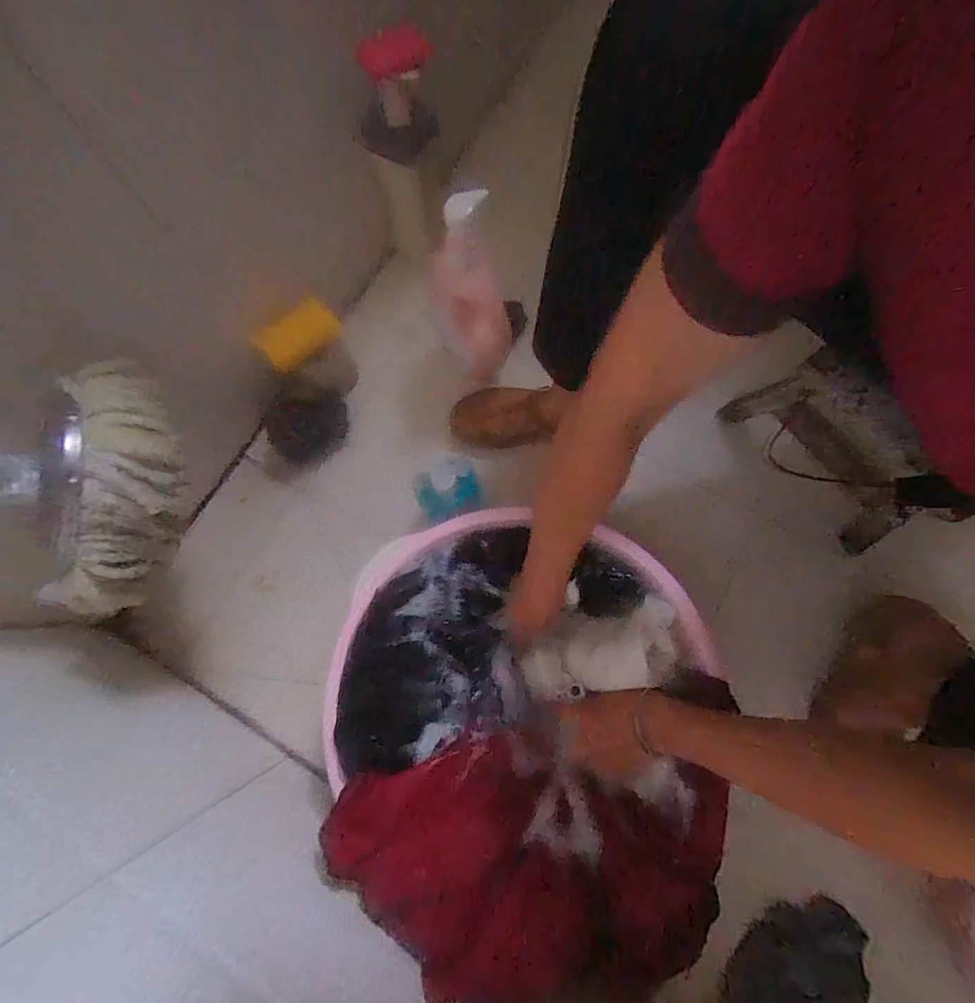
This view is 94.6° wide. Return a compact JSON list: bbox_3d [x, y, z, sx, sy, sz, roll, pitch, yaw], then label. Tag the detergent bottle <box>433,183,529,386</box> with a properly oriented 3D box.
[{"bbox_3d":[-0.009,-0.245,0.572,0.103,0.258,0.055,27,77,8],"label":"detergent bottle"}]

